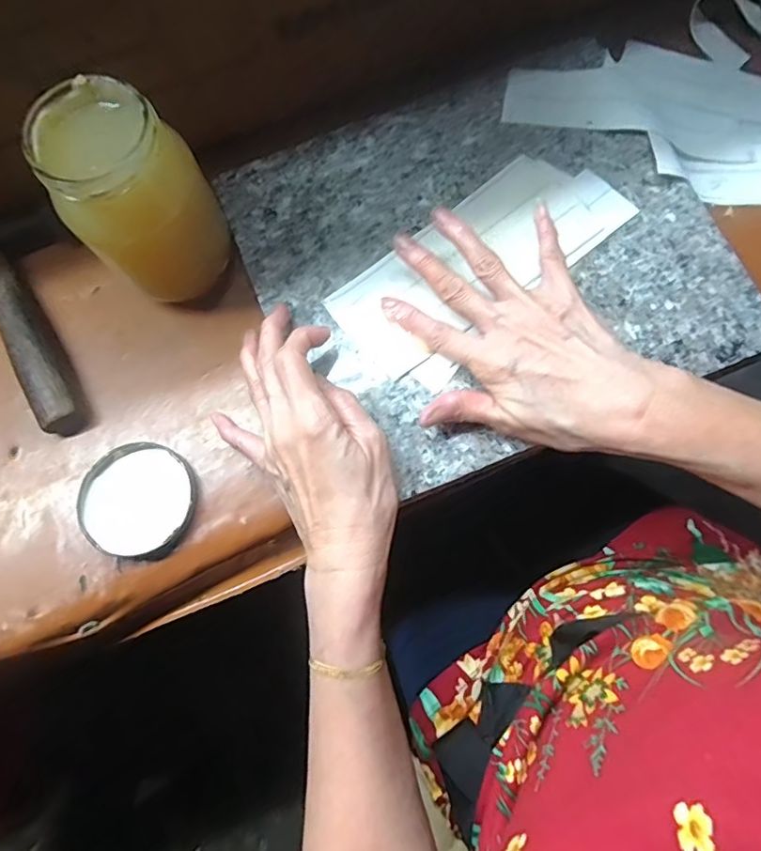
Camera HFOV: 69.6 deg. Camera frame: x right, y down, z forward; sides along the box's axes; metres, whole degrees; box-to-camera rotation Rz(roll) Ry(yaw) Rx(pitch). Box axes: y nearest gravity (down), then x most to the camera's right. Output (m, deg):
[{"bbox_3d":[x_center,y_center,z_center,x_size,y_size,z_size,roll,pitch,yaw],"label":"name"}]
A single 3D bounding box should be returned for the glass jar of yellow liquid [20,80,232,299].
[{"bbox_3d":[-0.141,-0.132,0.336,0.076,0.127,0.068,-15,75,-3],"label":"glass jar of yellow liquid"}]

